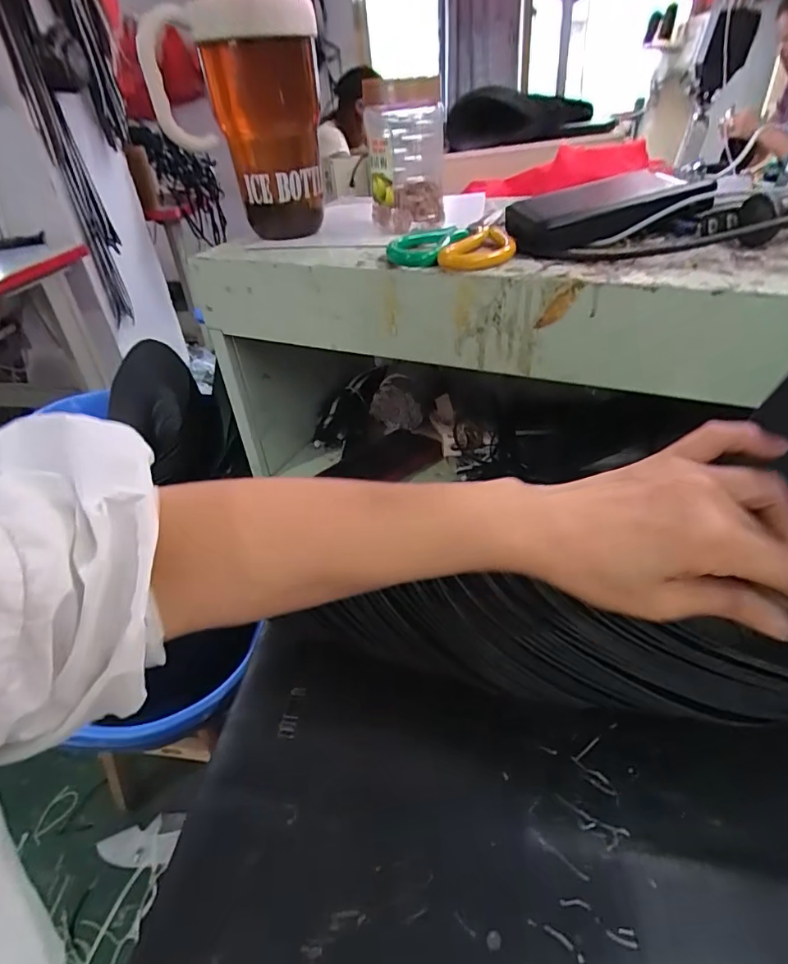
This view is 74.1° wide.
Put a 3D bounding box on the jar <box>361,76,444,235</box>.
[{"bbox_3d":[0.011,-0.315,0.508,0.075,0.119,0.081,-4,37,3],"label":"jar"}]

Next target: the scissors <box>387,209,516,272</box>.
[{"bbox_3d":[0.061,-0.210,0.452,0.092,0.015,0.147,10,39,20],"label":"scissors"}]

